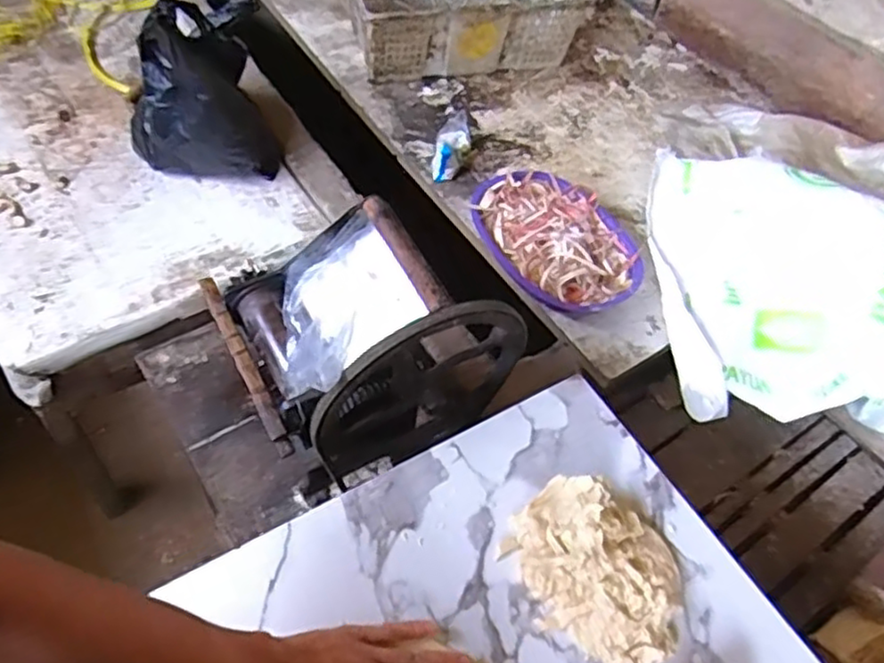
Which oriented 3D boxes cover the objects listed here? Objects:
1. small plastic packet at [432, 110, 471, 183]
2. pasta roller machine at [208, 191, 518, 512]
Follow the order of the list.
[{"bbox_3d":[0.019,-0.337,1.255,0.054,0.030,0.148,13,73,6],"label":"small plastic packet"},{"bbox_3d":[-0.093,0.007,0.807,0.284,0.282,0.240,-25,63,-22],"label":"pasta roller machine"}]

